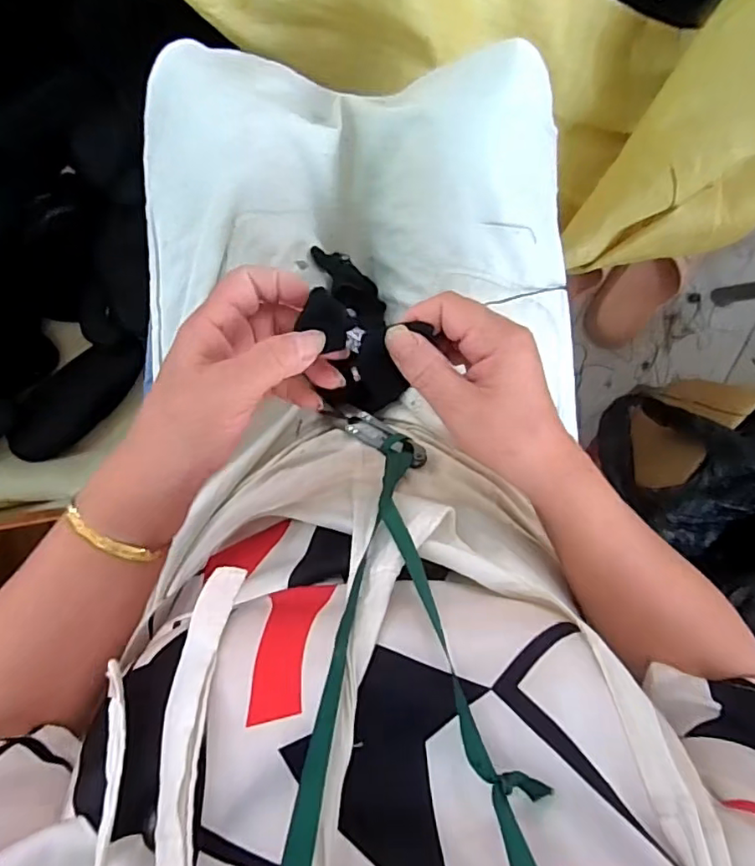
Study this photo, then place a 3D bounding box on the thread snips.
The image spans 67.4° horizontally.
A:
[{"bbox_3d":[-0.002,-0.001,0.440,0.098,0.012,0.019,30,94,34],"label":"thread snips"}]

